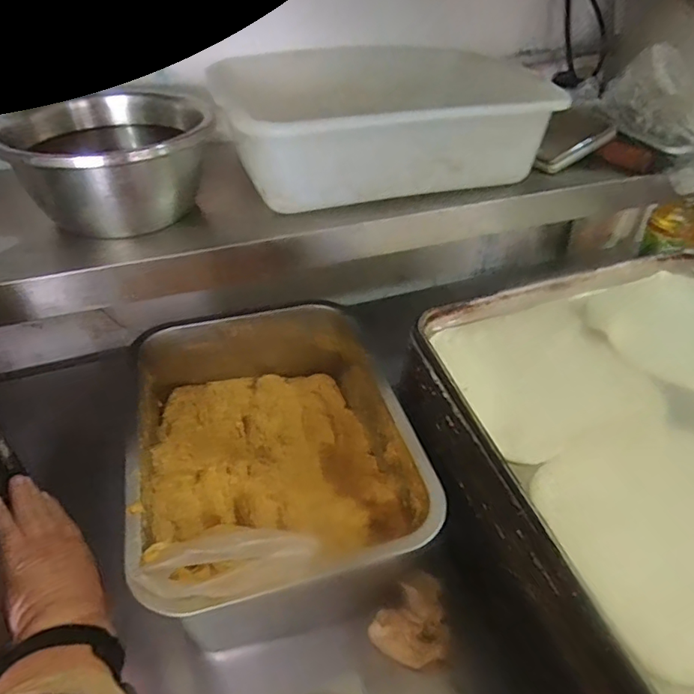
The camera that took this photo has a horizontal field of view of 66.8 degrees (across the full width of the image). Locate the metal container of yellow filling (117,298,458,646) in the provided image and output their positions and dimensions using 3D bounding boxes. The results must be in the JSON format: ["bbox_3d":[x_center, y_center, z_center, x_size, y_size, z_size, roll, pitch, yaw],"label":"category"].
[{"bbox_3d":[-0.080,0.108,0.562,0.255,0.120,0.336,-10,42,-13],"label":"metal container of yellow filling"}]

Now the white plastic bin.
[{"bbox_3d":[0.031,-0.255,0.592,0.342,0.086,0.257,-10,42,-13],"label":"white plastic bin"}]

